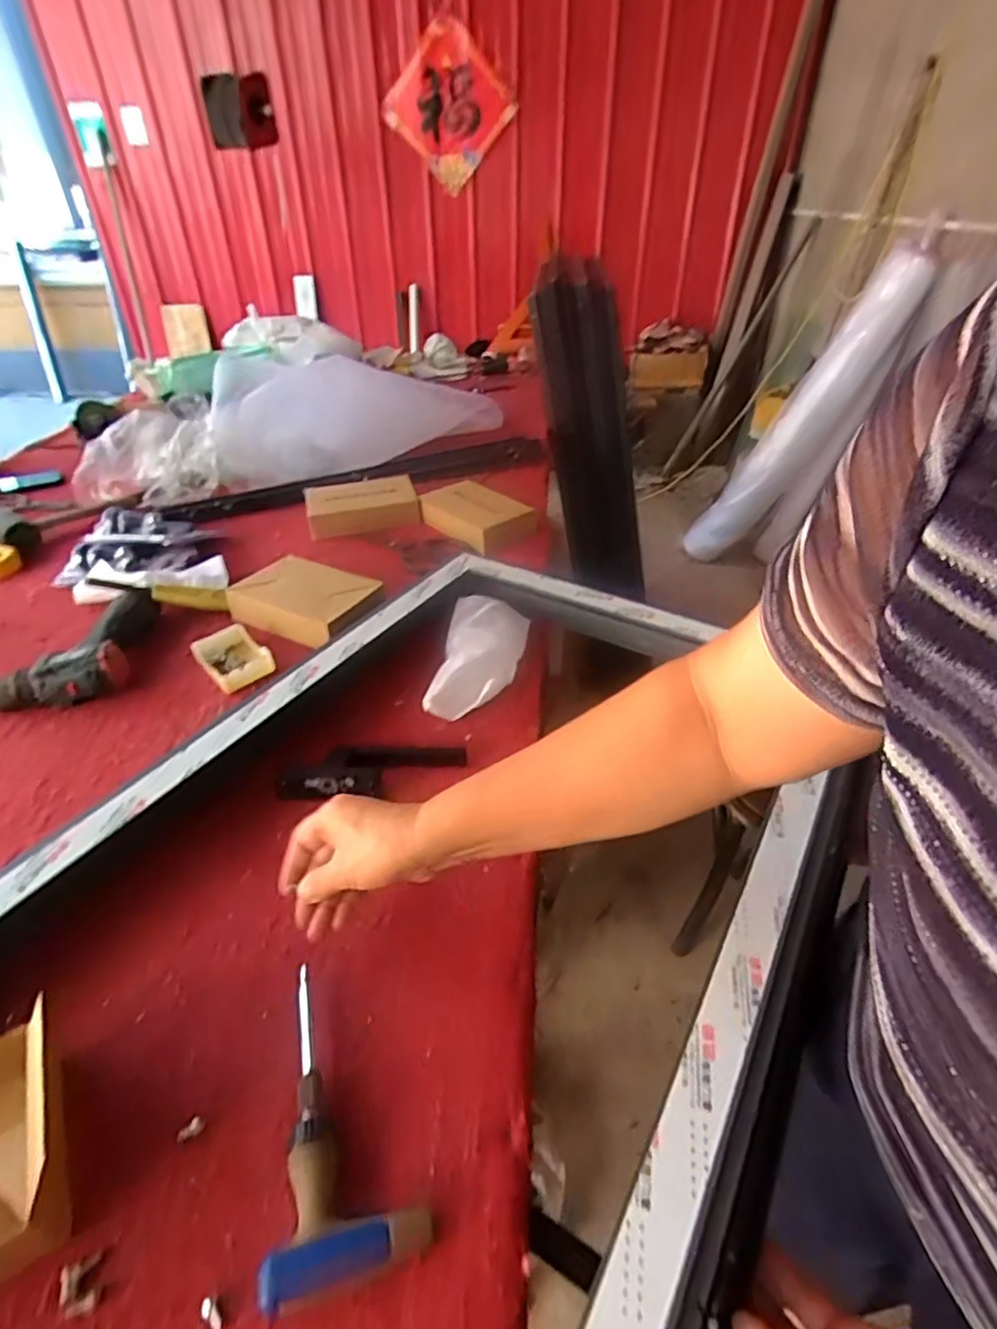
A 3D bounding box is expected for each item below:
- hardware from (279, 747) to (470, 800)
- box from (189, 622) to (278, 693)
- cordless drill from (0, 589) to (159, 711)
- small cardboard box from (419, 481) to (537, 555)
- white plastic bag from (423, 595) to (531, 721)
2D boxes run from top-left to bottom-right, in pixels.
[{"bbox_3d":[-0.122,0.103,0.618,0.178,0.026,0.053,-6,37,-8],"label":"hardware"},{"bbox_3d":[-0.328,-0.011,0.778,0.069,0.031,0.089,-29,45,-32],"label":"box"},{"bbox_3d":[-0.518,-0.027,0.790,0.142,0.059,0.196,-2,37,-2],"label":"cordless drill"},{"bbox_3d":[-0.037,-0.262,1.086,0.122,0.041,0.200,-25,43,-29],"label":"small cardboard box"},{"bbox_3d":[-0.020,-0.013,0.750,0.092,0.032,0.196,6,37,8],"label":"white plastic bag"}]

